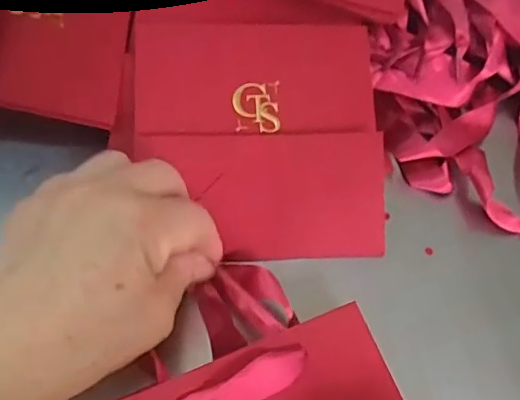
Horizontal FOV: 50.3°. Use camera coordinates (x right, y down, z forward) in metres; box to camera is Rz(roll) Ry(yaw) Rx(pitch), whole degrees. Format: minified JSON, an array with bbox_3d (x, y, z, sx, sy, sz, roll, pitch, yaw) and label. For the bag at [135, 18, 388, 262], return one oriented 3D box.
[{"bbox_3d":[0.000,-0.038,0.322,0.137,0.015,0.142,-3,76,-4],"label":"bag"}]

